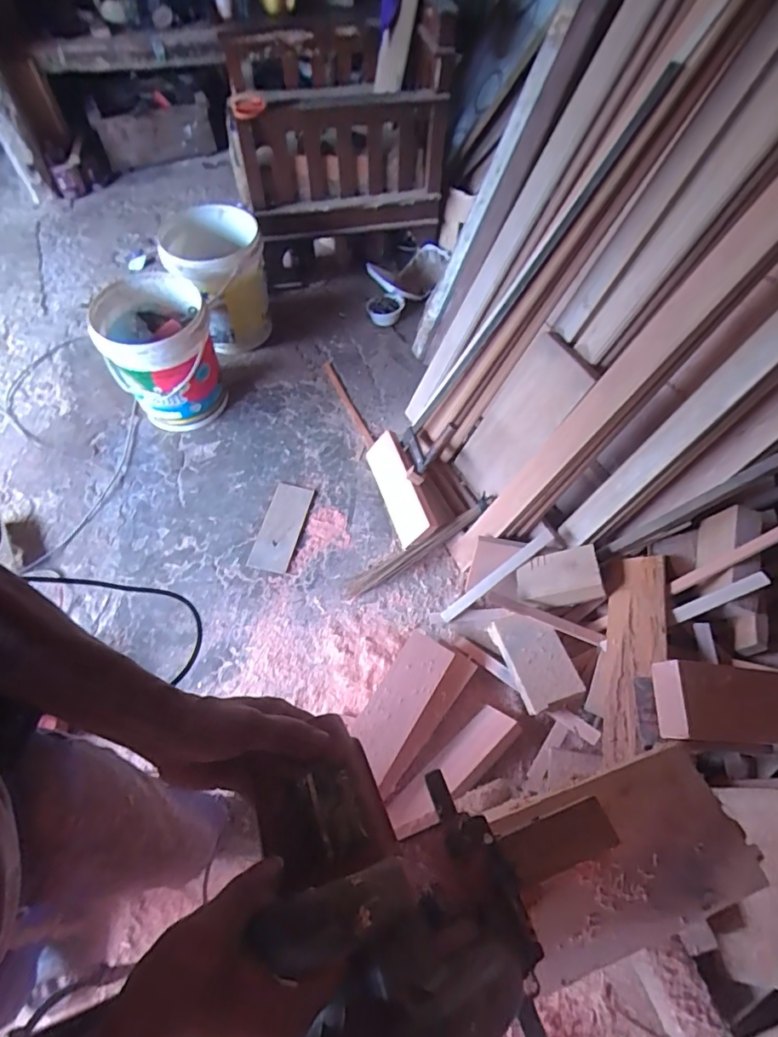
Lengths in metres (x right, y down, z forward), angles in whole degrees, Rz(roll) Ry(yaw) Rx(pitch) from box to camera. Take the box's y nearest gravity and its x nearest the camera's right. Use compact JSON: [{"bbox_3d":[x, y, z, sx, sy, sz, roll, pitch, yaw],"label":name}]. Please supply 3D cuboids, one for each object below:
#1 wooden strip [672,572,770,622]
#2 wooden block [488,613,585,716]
[{"bbox_3d":[0.687,0.163,1.088,0.188,0.016,0.028,-30,59,18],"label":"wooden strip"},{"bbox_3d":[0.319,0.303,1.144,0.126,0.034,0.207,-24,56,1],"label":"wooden block"}]

